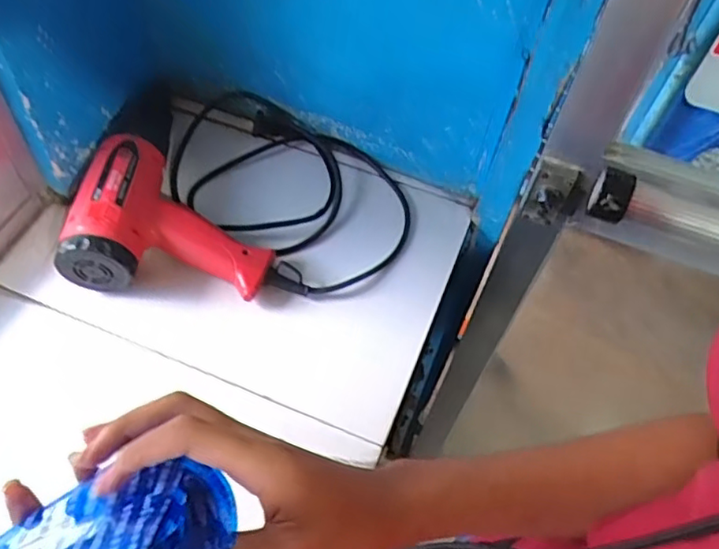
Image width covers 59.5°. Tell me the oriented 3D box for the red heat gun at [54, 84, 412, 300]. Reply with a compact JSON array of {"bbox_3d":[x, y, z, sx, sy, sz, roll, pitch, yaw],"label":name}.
[{"bbox_3d":[-0.117,-0.100,0.664,0.330,0.083,0.264,3,57,-2],"label":"red heat gun"}]

